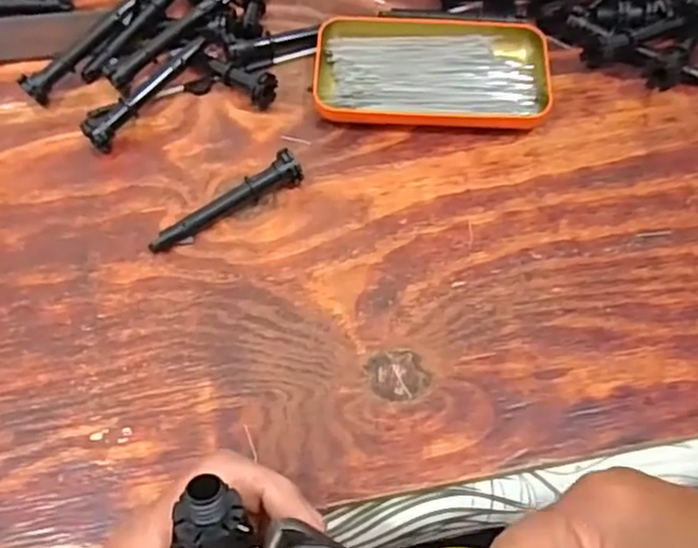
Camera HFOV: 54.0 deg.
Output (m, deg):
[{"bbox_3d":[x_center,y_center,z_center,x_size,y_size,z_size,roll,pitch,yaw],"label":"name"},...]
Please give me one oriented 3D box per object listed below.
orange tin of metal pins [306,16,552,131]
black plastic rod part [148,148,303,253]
[{"bbox_3d":[0.052,-0.127,0.429,0.141,0.020,0.077,3,63,1],"label":"orange tin of metal pins"},{"bbox_3d":[-0.070,-0.039,0.391,0.094,0.019,0.015,-31,67,-15],"label":"black plastic rod part"}]

